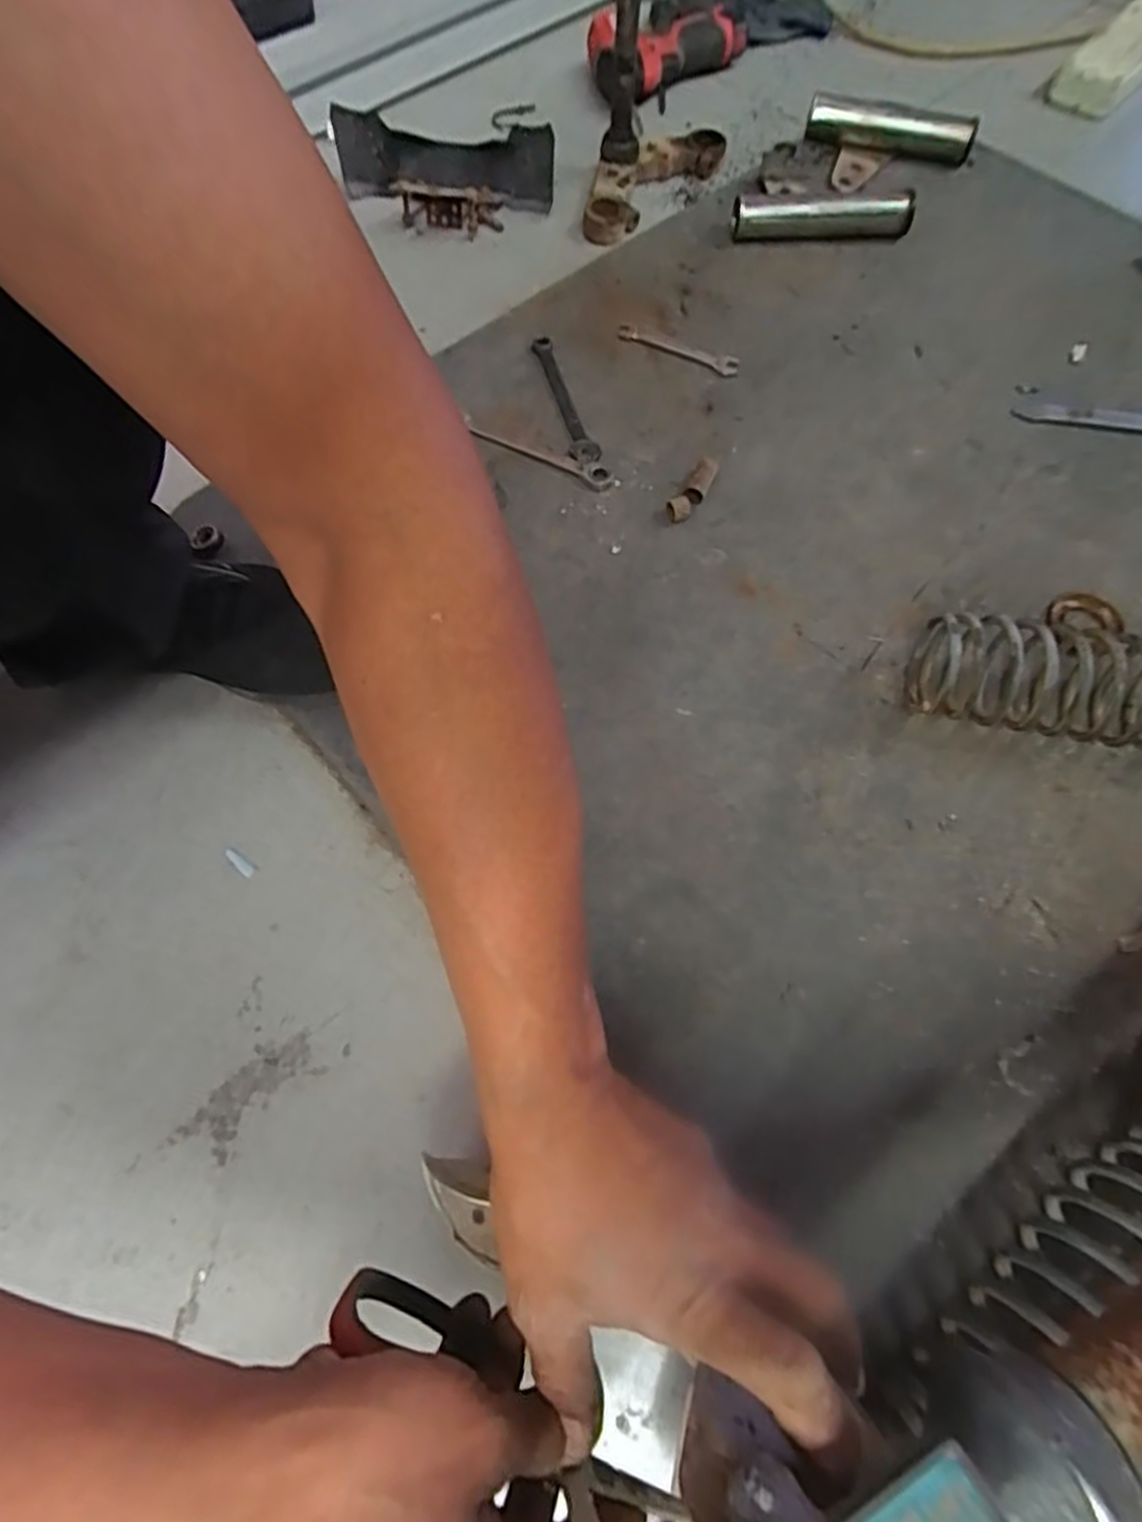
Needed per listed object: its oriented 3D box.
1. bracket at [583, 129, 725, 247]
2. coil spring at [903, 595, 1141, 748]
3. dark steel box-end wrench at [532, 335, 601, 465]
[{"bbox_3d":[0.071,-0.622,0.765,0.091,0.032,0.178,36,72,14],"label":"bracket"},{"bbox_3d":[0.352,-0.053,0.493,0.218,0.077,0.077,5,67,2],"label":"coil spring"},{"bbox_3d":[-0.007,-0.328,0.641,0.024,0.009,0.161,-14,68,-6],"label":"dark steel box-end wrench"}]

